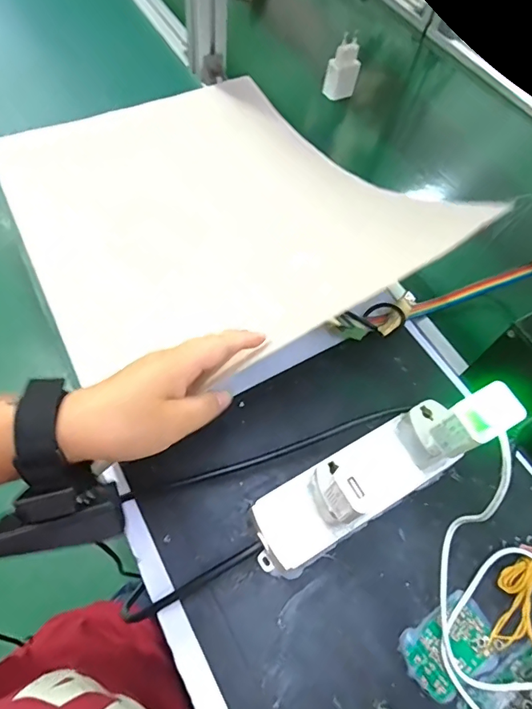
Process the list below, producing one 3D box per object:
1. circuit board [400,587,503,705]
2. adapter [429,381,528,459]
[{"bbox_3d":[0.127,0.201,0.312,0.063,0.008,0.044,-27,66,-19],"label":"circuit board"},{"bbox_3d":[0.131,0.042,0.282,0.043,0.036,0.027,-26,65,-18],"label":"adapter"}]

